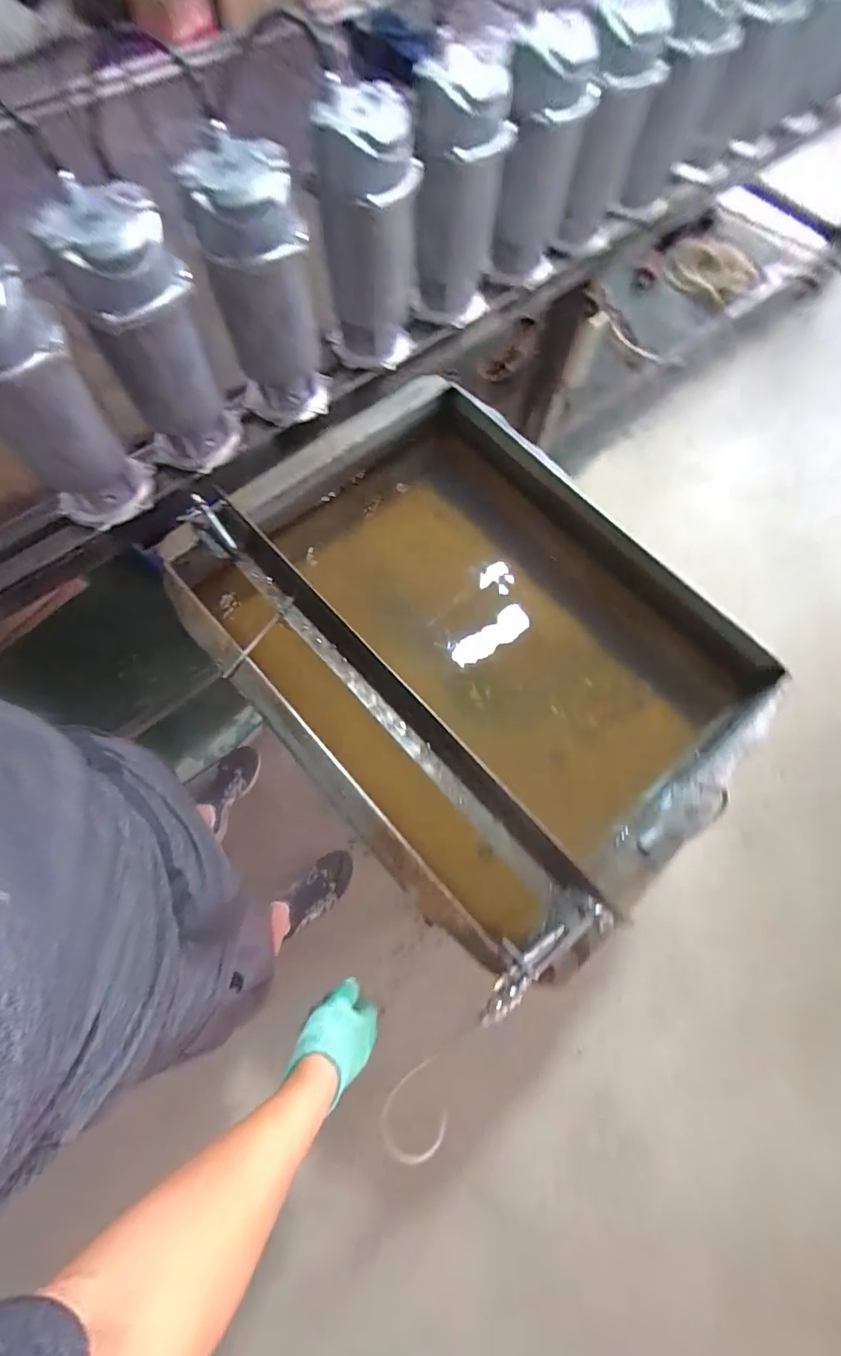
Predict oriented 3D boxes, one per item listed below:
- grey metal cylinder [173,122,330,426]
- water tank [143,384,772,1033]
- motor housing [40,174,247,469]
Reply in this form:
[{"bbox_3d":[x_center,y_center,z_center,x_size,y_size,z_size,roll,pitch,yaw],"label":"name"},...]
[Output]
[{"bbox_3d":[-0.206,-0.506,0.701,0.128,0.292,0.111,-2,70,-3],"label":"grey metal cylinder"},{"bbox_3d":[0.070,-0.047,0.834,0.604,0.344,0.770,-39,76,-15],"label":"water tank"},{"bbox_3d":[-0.335,-0.412,0.659,0.132,0.289,0.112,-11,71,-7],"label":"motor housing"}]

